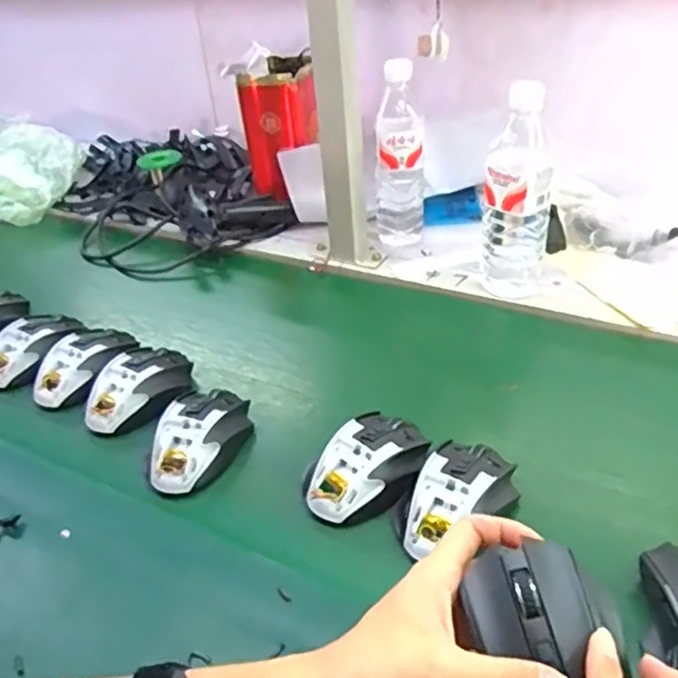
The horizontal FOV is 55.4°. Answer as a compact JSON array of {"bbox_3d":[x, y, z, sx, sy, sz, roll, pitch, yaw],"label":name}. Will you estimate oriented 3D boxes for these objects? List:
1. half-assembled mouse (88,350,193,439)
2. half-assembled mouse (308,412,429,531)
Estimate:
[{"bbox_3d":[-0.194,0.046,0.634,0.074,0.038,0.113,10,38,20],"label":"half-assembled mouse"},{"bbox_3d":[0.025,0.104,0.526,0.067,0.045,0.116,27,47,36],"label":"half-assembled mouse"}]

